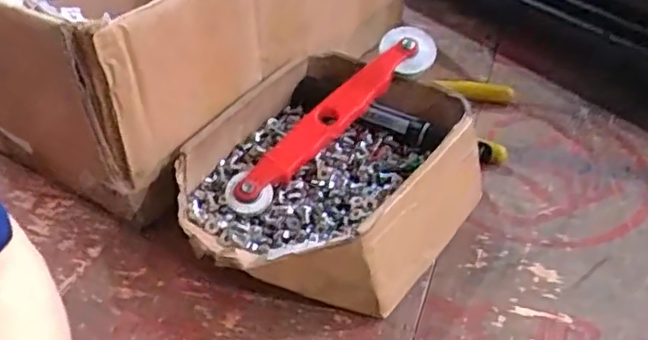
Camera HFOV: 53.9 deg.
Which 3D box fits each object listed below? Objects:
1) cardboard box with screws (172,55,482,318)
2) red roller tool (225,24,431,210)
[{"bbox_3d":[0.006,0.005,0.451,0.175,0.068,0.213,20,46,25],"label":"cardboard box with screws"},{"bbox_3d":[0.005,-0.039,0.474,0.193,0.023,0.046,-43,53,-18],"label":"red roller tool"}]

